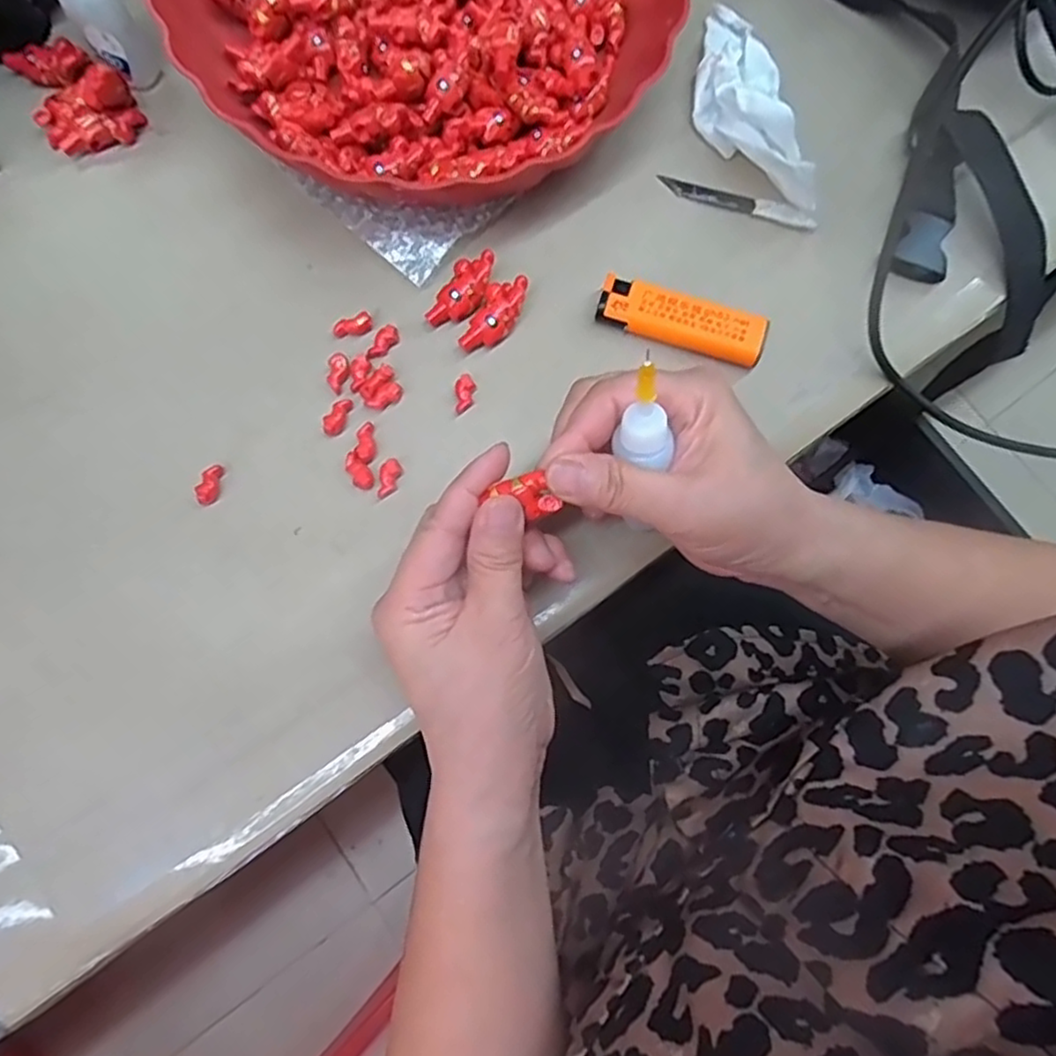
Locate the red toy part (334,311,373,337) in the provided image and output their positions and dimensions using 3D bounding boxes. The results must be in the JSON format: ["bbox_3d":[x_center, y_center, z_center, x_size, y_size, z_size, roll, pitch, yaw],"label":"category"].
[{"bbox_3d":[-0.084,-0.097,0.326,0.018,0.007,0.008,-12,77,-5],"label":"red toy part"}]

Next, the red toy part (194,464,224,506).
[{"bbox_3d":[-0.145,-0.020,0.310,0.008,0.006,0.020,9,76,0],"label":"red toy part"}]

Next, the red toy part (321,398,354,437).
[{"bbox_3d":[-0.089,-0.052,0.318,0.009,0.005,0.018,22,77,3],"label":"red toy part"}]

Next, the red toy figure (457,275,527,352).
[{"bbox_3d":[-0.016,-0.101,0.322,0.020,0.010,0.042,37,91,7],"label":"red toy figure"}]

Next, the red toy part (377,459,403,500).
[{"bbox_3d":[-0.064,-0.022,0.313,0.009,0.004,0.018,17,77,2],"label":"red toy part"}]

